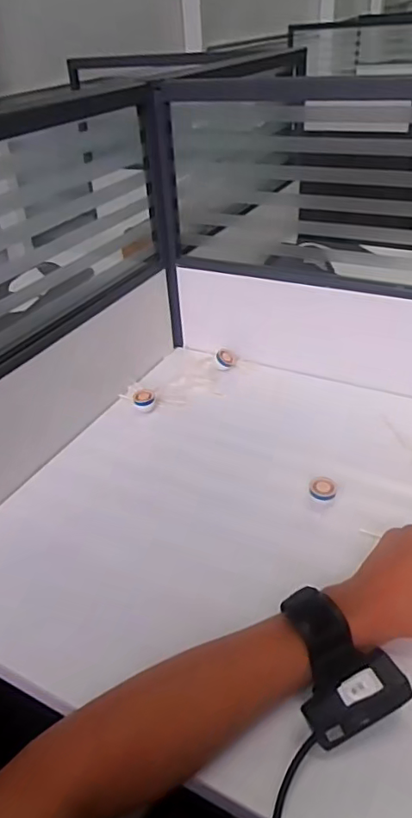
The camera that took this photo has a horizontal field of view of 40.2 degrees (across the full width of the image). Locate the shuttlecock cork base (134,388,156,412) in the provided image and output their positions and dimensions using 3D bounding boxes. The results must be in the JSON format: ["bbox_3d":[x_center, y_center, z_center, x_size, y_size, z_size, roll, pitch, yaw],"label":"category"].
[{"bbox_3d":[-0.076,-0.010,0.699,0.027,0.021,0.023,-10,35,-7],"label":"shuttlecock cork base"}]

